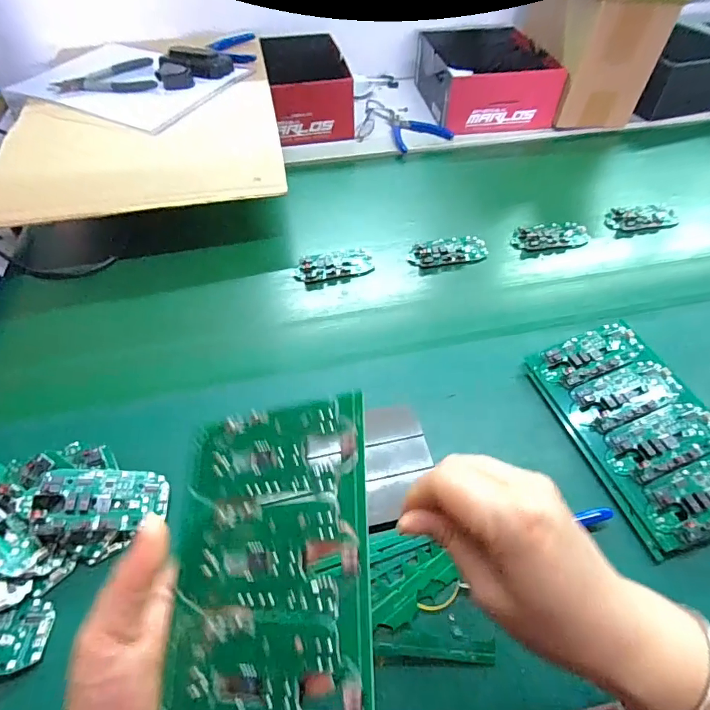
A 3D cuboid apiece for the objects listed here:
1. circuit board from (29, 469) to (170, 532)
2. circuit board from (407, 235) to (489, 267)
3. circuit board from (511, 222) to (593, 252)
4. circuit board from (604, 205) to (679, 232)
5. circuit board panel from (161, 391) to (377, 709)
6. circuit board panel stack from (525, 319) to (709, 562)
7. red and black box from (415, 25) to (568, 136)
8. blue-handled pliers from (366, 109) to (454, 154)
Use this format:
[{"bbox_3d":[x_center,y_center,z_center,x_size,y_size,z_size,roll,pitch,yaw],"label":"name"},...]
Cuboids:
[{"bbox_3d":[-0.195,0.112,0.349,0.090,0.009,0.046,7,54,-22],"label":"circuit board"},{"bbox_3d":[0.118,-0.131,0.569,0.098,0.009,0.049,-16,54,-12],"label":"circuit board"},{"bbox_3d":[0.255,-0.158,0.585,0.097,0.013,0.046,-12,53,-10],"label":"circuit board"},{"bbox_3d":[0.391,-0.189,0.614,0.099,0.012,0.049,-7,52,-5],"label":"circuit board"},{"bbox_3d":[-0.041,0.115,0.198,0.106,0.004,0.186,-15,62,24],"label":"circuit board panel"},{"bbox_3d":[0.248,0.061,0.396,0.108,0.030,0.190,-15,54,-12],"label":"circuit board panel stack"},{"bbox_3d":[0.227,-0.501,0.801,0.188,0.093,0.258,-5,52,-4],"label":"red and black box"},{"bbox_3d":[0.083,-0.400,0.771,0.094,0.016,0.156,-24,56,-18],"label":"blue-handled pliers"}]

